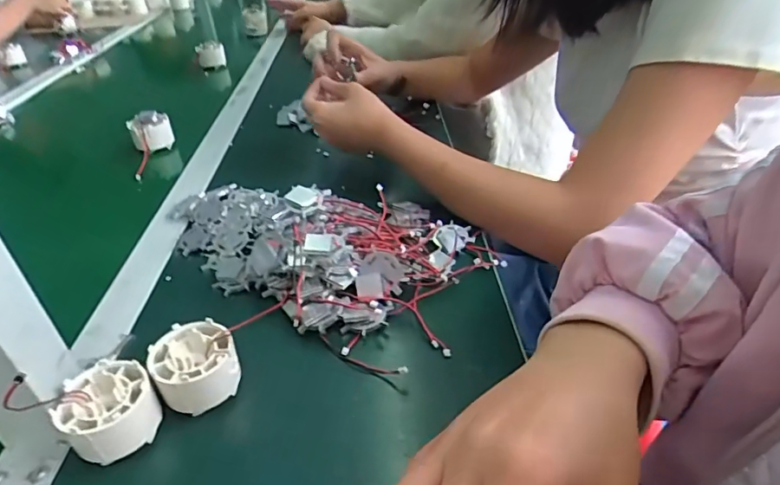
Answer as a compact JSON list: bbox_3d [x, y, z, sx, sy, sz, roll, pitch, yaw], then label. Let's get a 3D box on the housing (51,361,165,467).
[{"bbox_3d":[-0.169,0.103,0.306,0.056,0.033,0.050,20,43,30],"label":"housing"}]

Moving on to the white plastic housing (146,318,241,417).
[{"bbox_3d":[-0.128,0.082,0.331,0.050,0.035,0.053,-3,36,2],"label":"white plastic housing"}]

